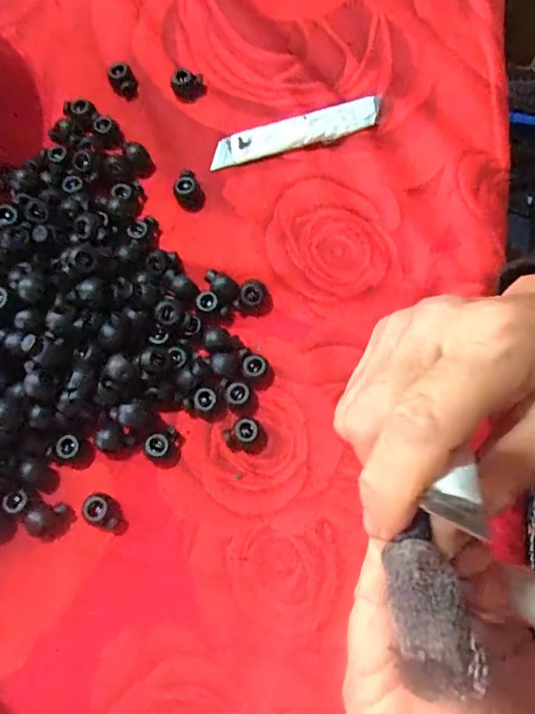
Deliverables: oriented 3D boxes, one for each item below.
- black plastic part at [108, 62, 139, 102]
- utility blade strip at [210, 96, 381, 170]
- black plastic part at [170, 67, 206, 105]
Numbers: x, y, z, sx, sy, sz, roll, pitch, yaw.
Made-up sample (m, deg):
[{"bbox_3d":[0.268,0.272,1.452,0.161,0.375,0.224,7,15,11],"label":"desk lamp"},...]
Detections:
[{"bbox_3d":[-0.089,-0.170,0.330,0.016,0.011,0.019,-26,73,-6],"label":"black plastic part"},{"bbox_3d":[0.017,-0.133,0.316,0.101,0.004,0.019,-15,86,2],"label":"utility blade strip"},{"bbox_3d":[-0.048,-0.166,0.327,0.020,0.010,0.017,-19,72,-4],"label":"black plastic part"}]

